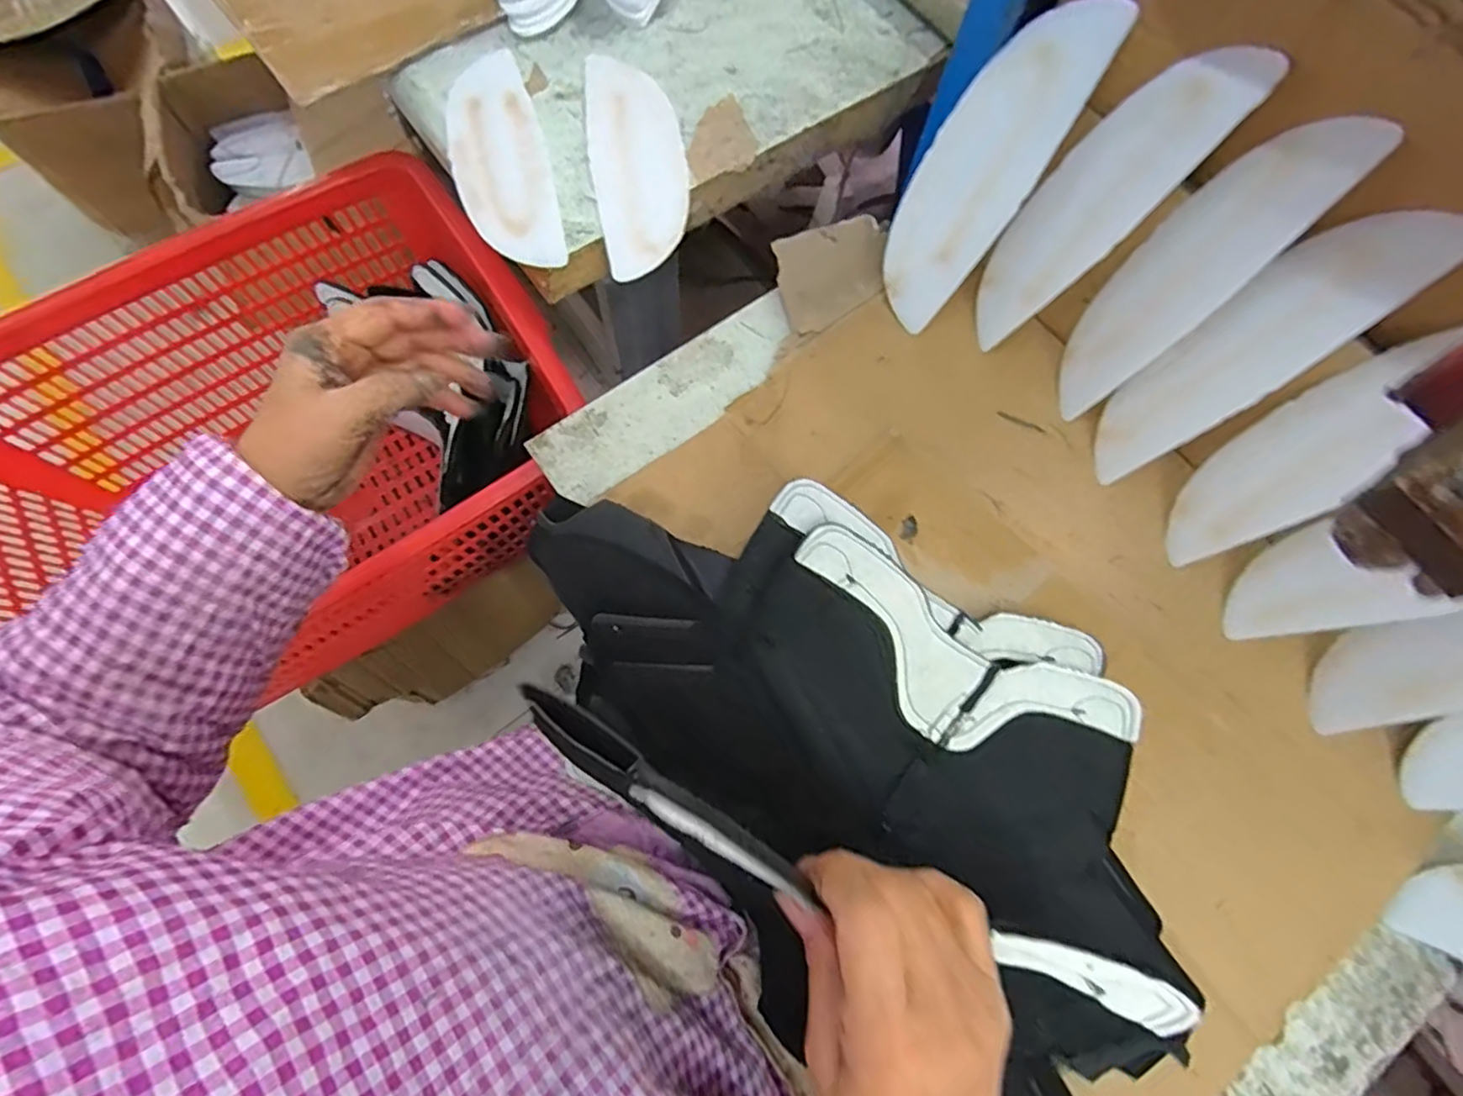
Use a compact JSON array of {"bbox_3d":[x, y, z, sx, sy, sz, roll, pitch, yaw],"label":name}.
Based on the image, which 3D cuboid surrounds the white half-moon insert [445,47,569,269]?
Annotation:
[{"bbox_3d":[-0.177,-0.297,0.501,0.068,0.005,0.213,-14,74,-6],"label":"white half-moon insert"}]

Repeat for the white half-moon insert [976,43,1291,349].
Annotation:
[{"bbox_3d":[0.241,-0.232,0.443,0.006,0.209,0.071,-8,68,-33],"label":"white half-moon insert"}]

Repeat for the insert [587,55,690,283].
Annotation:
[{"bbox_3d":[-0.072,-0.300,0.507,0.070,0.007,0.210,-8,74,-4],"label":"insert"}]

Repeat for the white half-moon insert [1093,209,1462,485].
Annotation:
[{"bbox_3d":[0.322,-0.123,0.418,0.021,0.210,0.061,-22,73,-38],"label":"white half-moon insert"}]

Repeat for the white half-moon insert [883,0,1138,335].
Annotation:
[{"bbox_3d":[0.171,-0.261,0.458,0.070,0.211,0.021,41,42,10],"label":"white half-moon insert"}]

